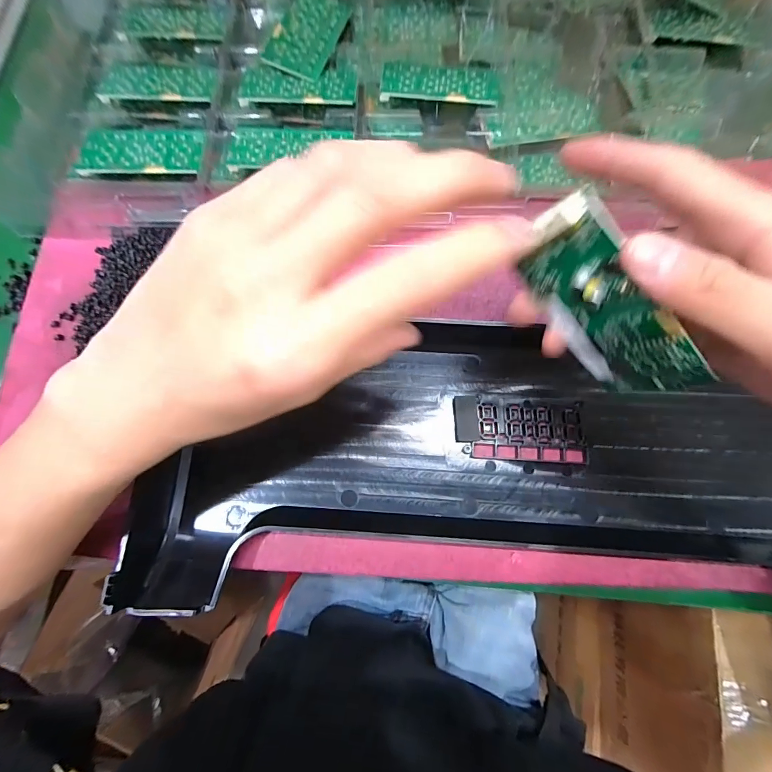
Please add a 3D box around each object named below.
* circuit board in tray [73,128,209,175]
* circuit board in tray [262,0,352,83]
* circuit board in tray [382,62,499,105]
[{"bbox_3d":[-0.190,-0.184,0.299,0.092,0.010,0.047,-1,79,0],"label":"circuit board in tray"},{"bbox_3d":[-0.065,-0.303,0.329,0.048,0.005,0.097,21,74,-7],"label":"circuit board in tray"},{"bbox_3d":[0.044,-0.248,0.316,0.095,0.015,0.045,1,79,1],"label":"circuit board in tray"}]

